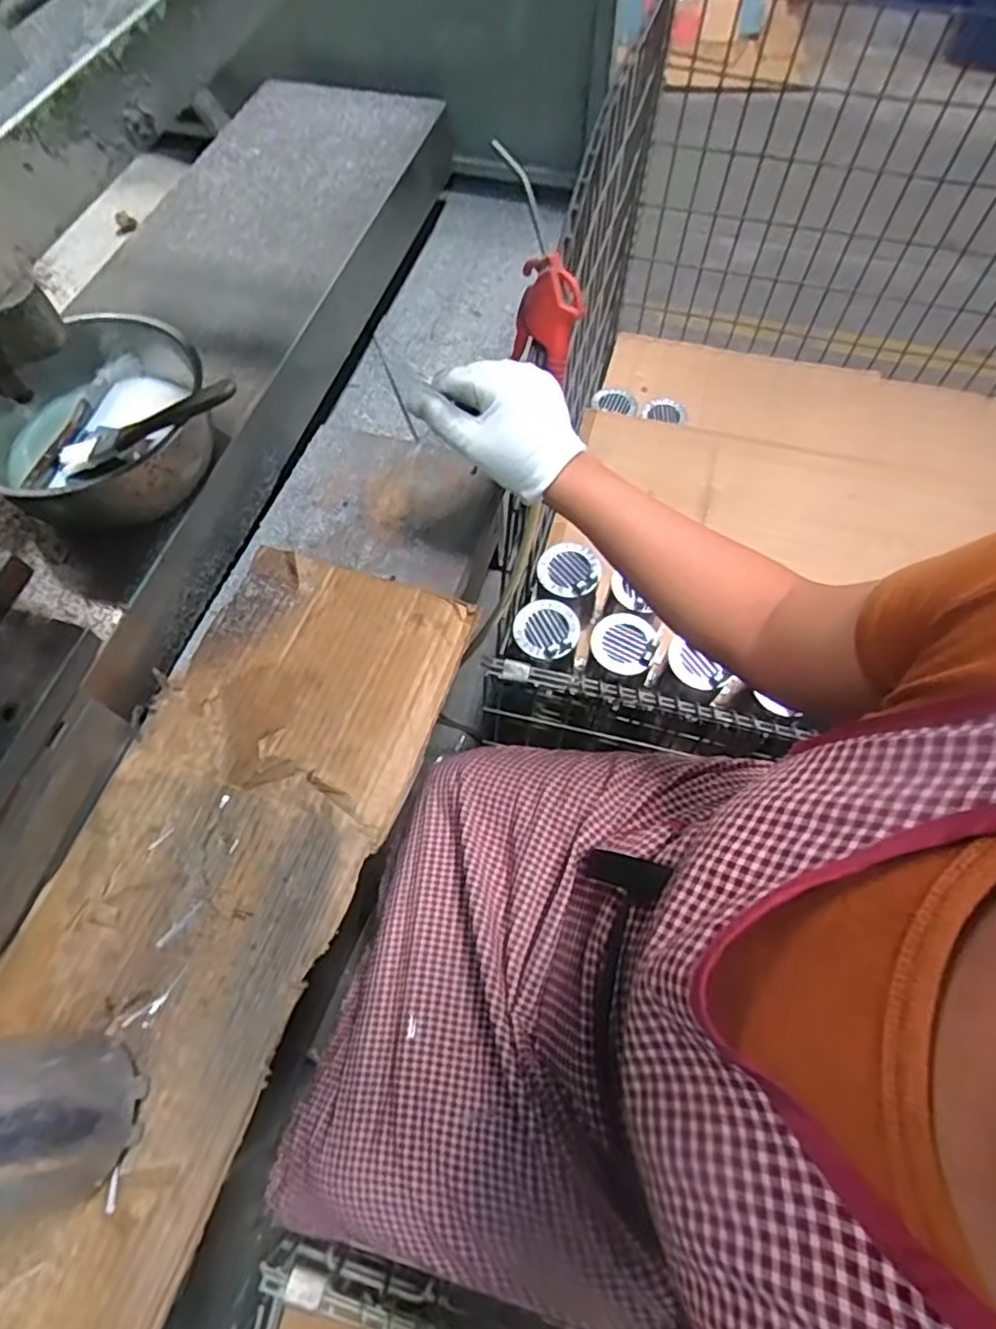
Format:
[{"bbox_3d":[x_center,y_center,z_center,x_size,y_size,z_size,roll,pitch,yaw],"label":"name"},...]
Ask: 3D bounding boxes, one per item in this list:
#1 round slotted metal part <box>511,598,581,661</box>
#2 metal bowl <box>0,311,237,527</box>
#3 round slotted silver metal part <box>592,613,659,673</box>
[{"bbox_3d":[0.066,-0.050,0.876,0.087,0.017,0.086,0,64,0],"label":"round slotted metal part"},{"bbox_3d":[-0.324,-0.198,0.530,0.185,0.099,0.177,0,64,0],"label":"metal bowl"},{"bbox_3d":[0.163,-0.028,0.842,0.080,0.009,0.080,-2,76,8],"label":"round slotted silver metal part"}]

